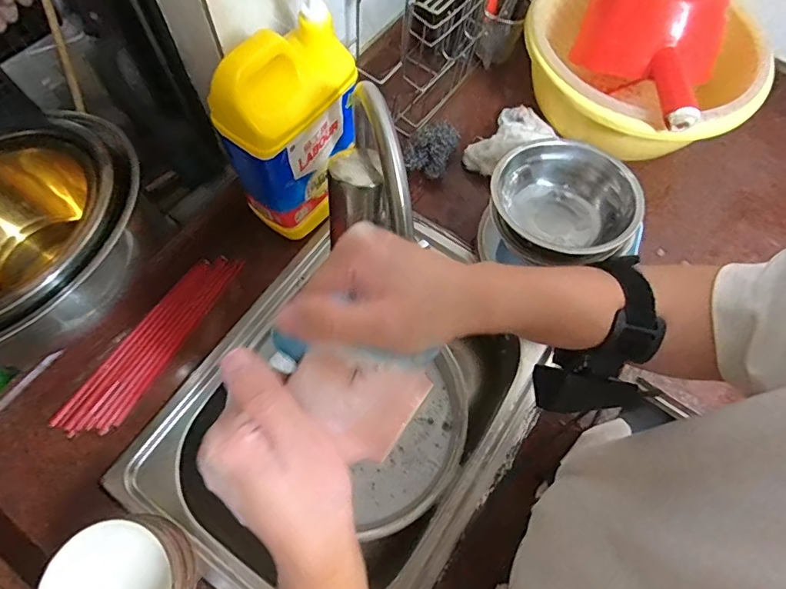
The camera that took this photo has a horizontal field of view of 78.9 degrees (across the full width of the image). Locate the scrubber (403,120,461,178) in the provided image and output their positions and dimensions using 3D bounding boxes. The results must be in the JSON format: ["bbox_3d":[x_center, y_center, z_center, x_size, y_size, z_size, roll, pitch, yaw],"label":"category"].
[{"bbox_3d":[0.053,-0.205,0.680,0.065,0.048,0.071,1,67,-2],"label":"scrubber"}]

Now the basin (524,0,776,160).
[{"bbox_3d":[0.334,-0.320,0.681,0.288,0.114,0.316,1,67,-2],"label":"basin"}]

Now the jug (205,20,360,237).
[{"bbox_3d":[-0.107,-0.181,0.522,0.083,0.224,0.138,28,69,9],"label":"jug"}]

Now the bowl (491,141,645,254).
[{"bbox_3d":[0.186,-0.104,0.524,0.150,0.074,0.148,1,67,-2],"label":"bowl"}]

